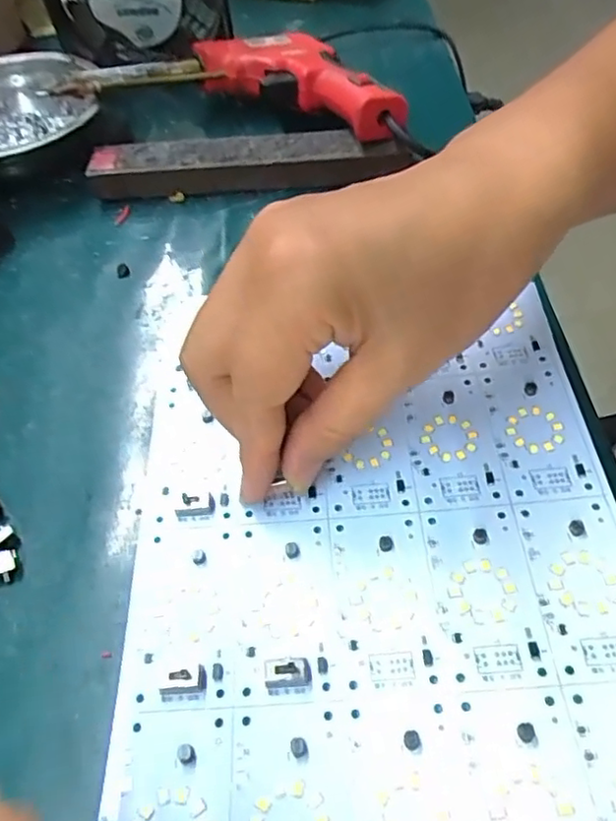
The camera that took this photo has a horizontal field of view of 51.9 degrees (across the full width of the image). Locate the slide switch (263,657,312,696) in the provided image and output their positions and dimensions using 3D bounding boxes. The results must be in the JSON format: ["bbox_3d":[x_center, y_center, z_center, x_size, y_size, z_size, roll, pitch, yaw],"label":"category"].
[{"bbox_3d":[-0.006,0.079,0.190,0.014,0.005,0.010,-5,53,0],"label":"slide switch"}]

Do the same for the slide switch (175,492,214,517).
[{"bbox_3d":[-0.041,0.033,0.228,0.014,0.006,0.009,-7,53,-1],"label":"slide switch"}]

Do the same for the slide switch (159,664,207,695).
[{"bbox_3d":[-0.038,0.081,0.191,0.014,0.005,0.008,-5,53,0],"label":"slide switch"}]

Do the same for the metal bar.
[{"bbox_3d":[-0.037,-0.147,0.380,0.183,0.025,0.027,-2,53,2],"label":"metal bar"}]

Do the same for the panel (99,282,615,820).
[{"bbox_3d":[0.024,0.056,0.207,0.163,0.006,0.200,-4,53,0],"label":"panel"}]

